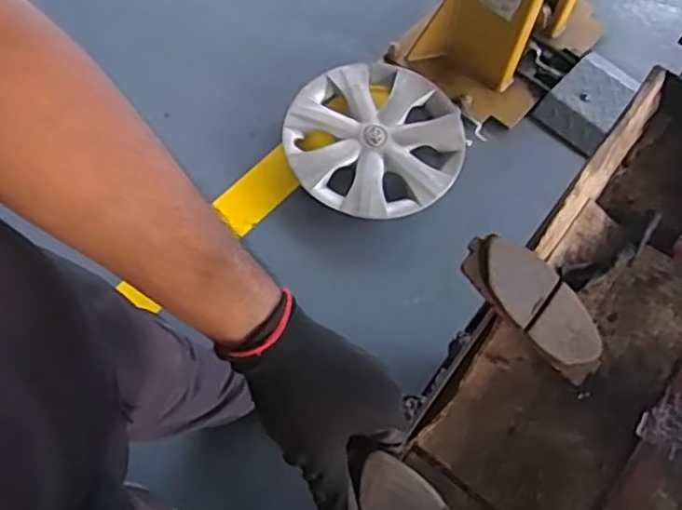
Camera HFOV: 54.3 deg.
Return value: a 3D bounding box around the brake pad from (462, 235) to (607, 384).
[{"bbox_3d":[0.148,0.037,0.499,0.139,0.013,0.055,41,68,-15],"label":"brake pad"}]

